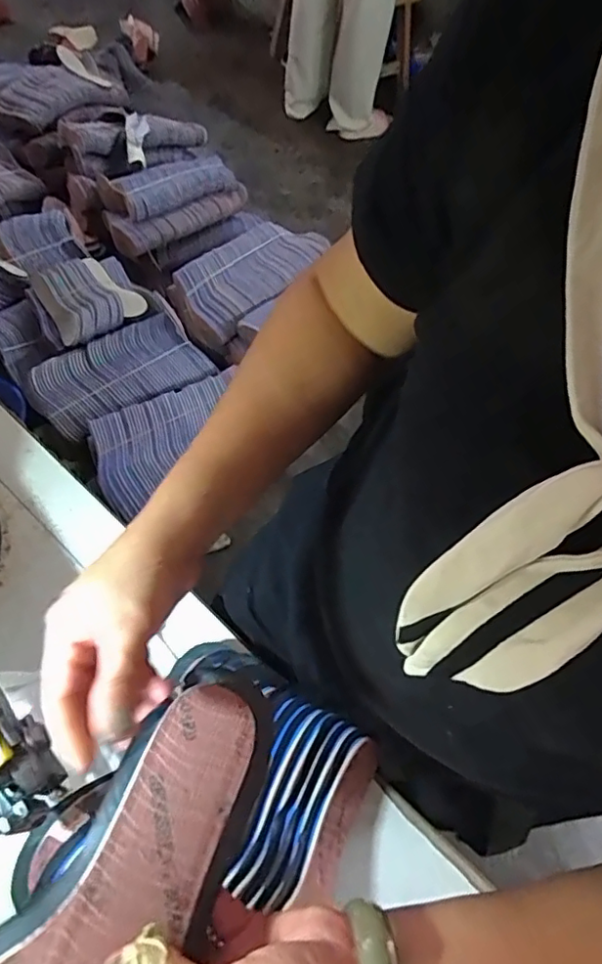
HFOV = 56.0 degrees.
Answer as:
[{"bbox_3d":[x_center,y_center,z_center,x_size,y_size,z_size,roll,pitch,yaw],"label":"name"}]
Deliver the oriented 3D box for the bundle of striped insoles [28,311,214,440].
[{"bbox_3d":[-0.446,-0.259,1.405,0.412,0.084,0.224,-26,66,-17],"label":"bundle of striped insoles"}]

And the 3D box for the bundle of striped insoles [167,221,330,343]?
[{"bbox_3d":[-0.151,-0.555,1.492,0.228,0.091,0.406,42,67,17],"label":"bundle of striped insoles"}]

